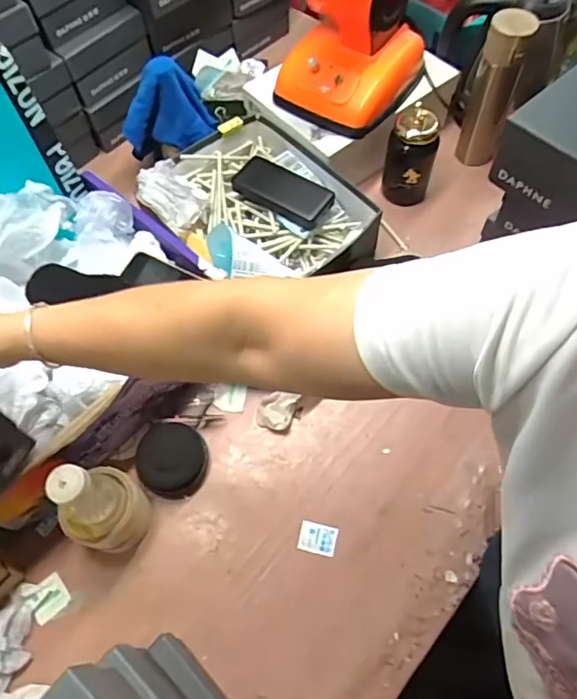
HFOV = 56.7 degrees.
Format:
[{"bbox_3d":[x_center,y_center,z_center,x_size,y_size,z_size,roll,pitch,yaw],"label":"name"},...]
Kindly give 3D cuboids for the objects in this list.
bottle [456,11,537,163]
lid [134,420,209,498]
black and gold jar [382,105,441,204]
[{"bbox_3d":[0.331,-0.409,0.870,0.068,0.254,0.074,-1,63,2],"label":"bottle"},{"bbox_3d":[-0.152,0.143,0.703,0.088,0.024,0.093,9,67,-10],"label":"lid"},{"bbox_3d":[0.197,-0.313,0.866,0.072,0.151,0.077,-1,63,2],"label":"black and gold jar"}]

